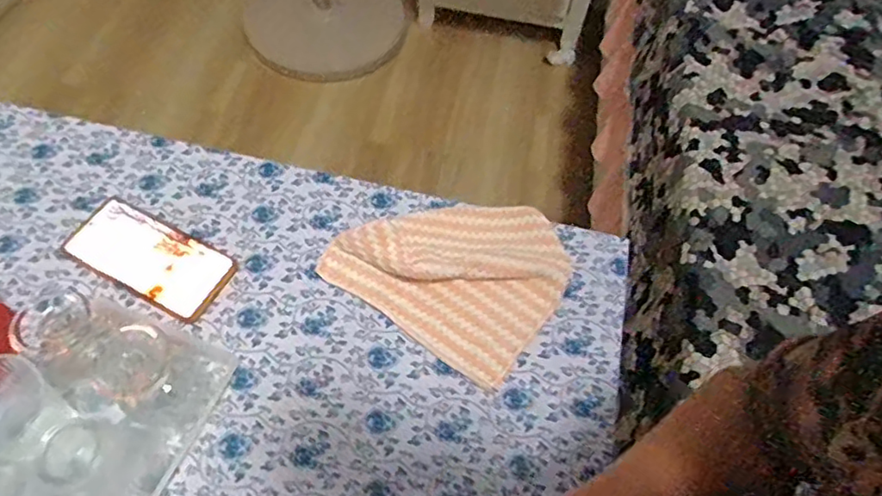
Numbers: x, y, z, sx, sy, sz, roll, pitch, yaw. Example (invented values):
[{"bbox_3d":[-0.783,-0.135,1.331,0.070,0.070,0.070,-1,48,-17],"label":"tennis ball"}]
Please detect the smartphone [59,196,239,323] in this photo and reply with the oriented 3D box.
[{"bbox_3d":[-0.292,0.008,0.592,0.159,0.016,0.076,26,61,11],"label":"smartphone"}]

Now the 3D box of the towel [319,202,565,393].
[{"bbox_3d":[0.018,0.007,0.600,0.210,0.034,0.185,33,63,15],"label":"towel"}]

